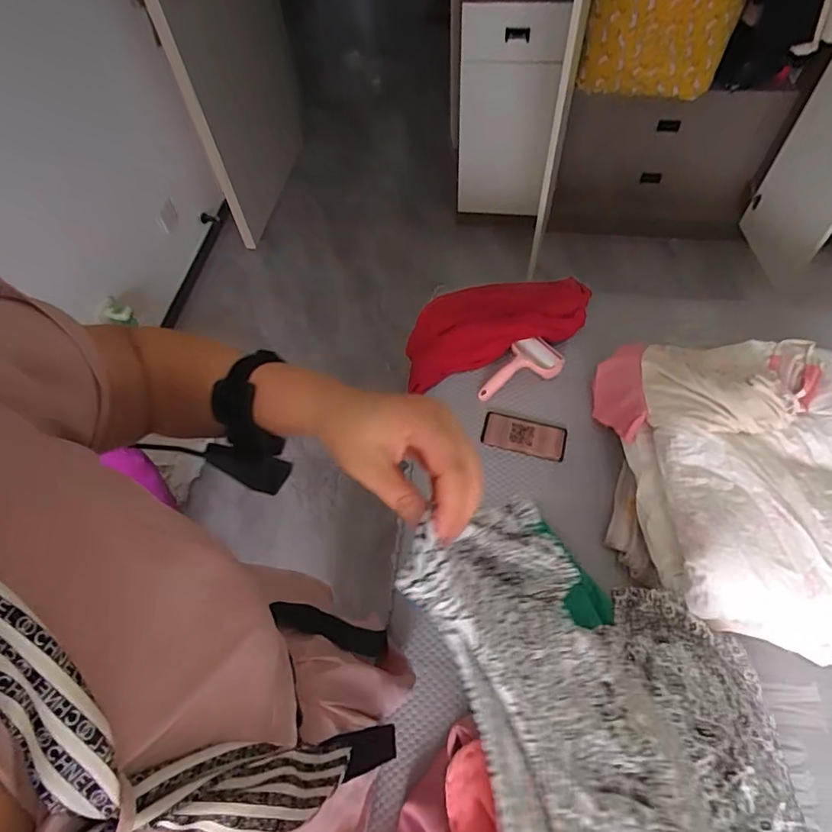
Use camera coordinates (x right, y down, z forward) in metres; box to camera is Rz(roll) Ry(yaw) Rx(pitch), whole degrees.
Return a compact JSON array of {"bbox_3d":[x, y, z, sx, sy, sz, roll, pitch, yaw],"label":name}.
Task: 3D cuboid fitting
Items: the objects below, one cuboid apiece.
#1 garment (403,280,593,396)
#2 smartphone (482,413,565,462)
[{"bbox_3d":[0.174,-0.219,1.107,0.422,0.081,0.186,-22,61,-10],"label":"garment"},{"bbox_3d":[0.214,0.041,1.048,0.162,0.016,0.073,12,61,9],"label":"smartphone"}]

